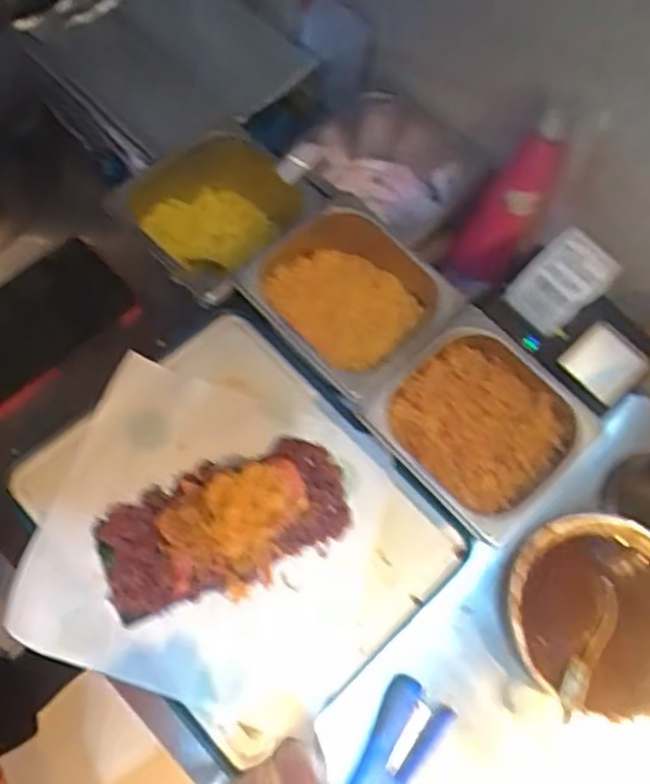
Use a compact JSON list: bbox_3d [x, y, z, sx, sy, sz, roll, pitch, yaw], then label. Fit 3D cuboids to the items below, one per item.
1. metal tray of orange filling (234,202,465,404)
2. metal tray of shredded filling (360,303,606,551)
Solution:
[{"bbox_3d":[0.022,-0.088,0.729,0.180,0.080,0.156,39,68,11],"label":"metal tray of orange filling"},{"bbox_3d":[0.144,0.029,0.685,0.178,0.072,0.167,43,69,12],"label":"metal tray of shredded filling"}]

